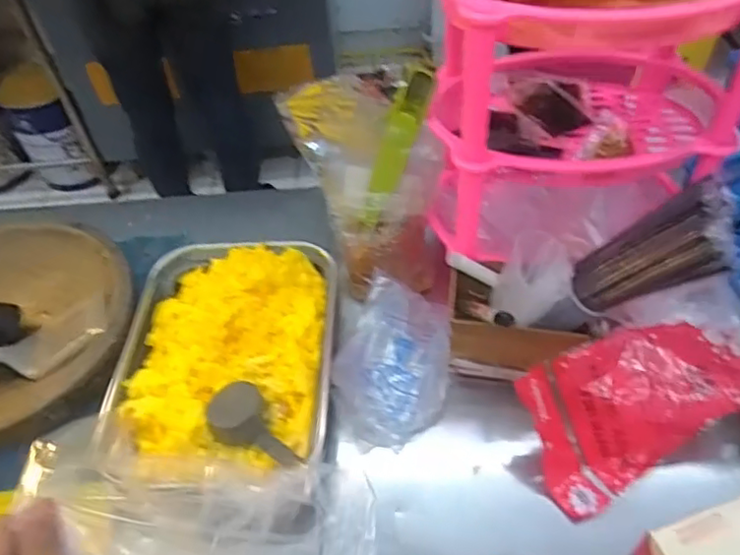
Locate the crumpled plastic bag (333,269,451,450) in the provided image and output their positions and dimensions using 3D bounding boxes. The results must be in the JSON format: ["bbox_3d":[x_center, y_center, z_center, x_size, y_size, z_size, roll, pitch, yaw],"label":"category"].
[{"bbox_3d":[0.025,0.085,0.643,0.117,0.042,0.171,12,52,14],"label":"crumpled plastic bag"}]

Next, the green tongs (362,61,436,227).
[{"bbox_3d":[0.025,-0.132,0.638,0.024,0.176,0.028,-13,45,-42],"label":"green tongs"}]

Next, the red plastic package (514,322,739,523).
[{"bbox_3d":[0.252,0.112,0.551,0.220,0.133,0.036,-22,12,2],"label":"red plastic package"}]

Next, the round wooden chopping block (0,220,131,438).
[{"bbox_3d":[-0.403,0.056,0.658,0.294,0.061,0.268,-2,50,3],"label":"round wooden chopping block"}]

